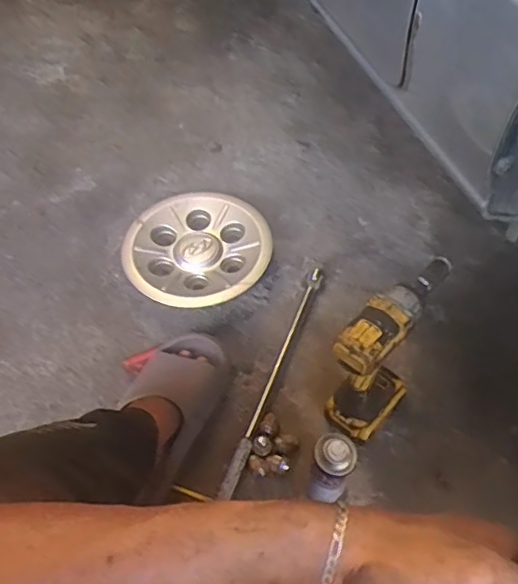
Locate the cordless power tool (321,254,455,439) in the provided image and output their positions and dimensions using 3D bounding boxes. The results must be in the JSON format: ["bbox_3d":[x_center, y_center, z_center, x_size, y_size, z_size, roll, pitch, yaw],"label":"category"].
[{"bbox_3d":[0.174,0.069,0.776,0.087,0.212,0.199,29,59,17],"label":"cordless power tool"}]

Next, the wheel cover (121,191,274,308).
[{"bbox_3d":[-0.108,-0.080,1.014,0.251,0.036,0.249,12,56,20],"label":"wheel cover"}]

